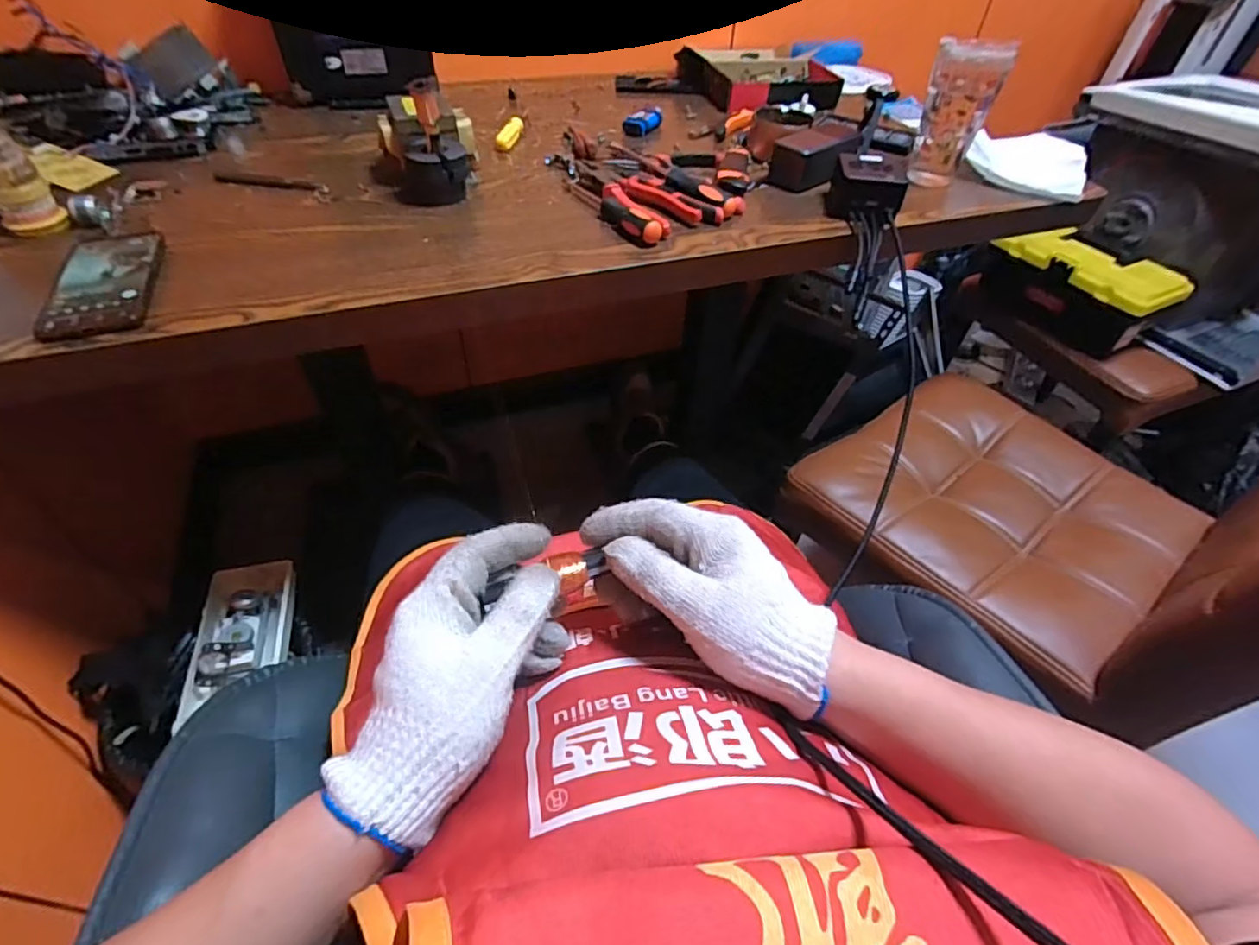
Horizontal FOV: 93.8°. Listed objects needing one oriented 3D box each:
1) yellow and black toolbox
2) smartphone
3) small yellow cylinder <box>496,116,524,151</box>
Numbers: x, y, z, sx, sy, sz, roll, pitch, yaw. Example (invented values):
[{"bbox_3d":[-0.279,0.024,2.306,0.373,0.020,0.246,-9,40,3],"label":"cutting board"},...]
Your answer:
[{"bbox_3d":[0.798,-0.333,1.074,0.116,0.161,0.296,-20,51,-21],"label":"yellow and black toolbox"},{"bbox_3d":[-0.456,-0.166,0.515,0.073,0.016,0.155,-14,49,-16],"label":"smartphone"},{"bbox_3d":[-0.160,-0.460,0.799,0.023,0.019,0.087,5,46,2],"label":"small yellow cylinder"}]

